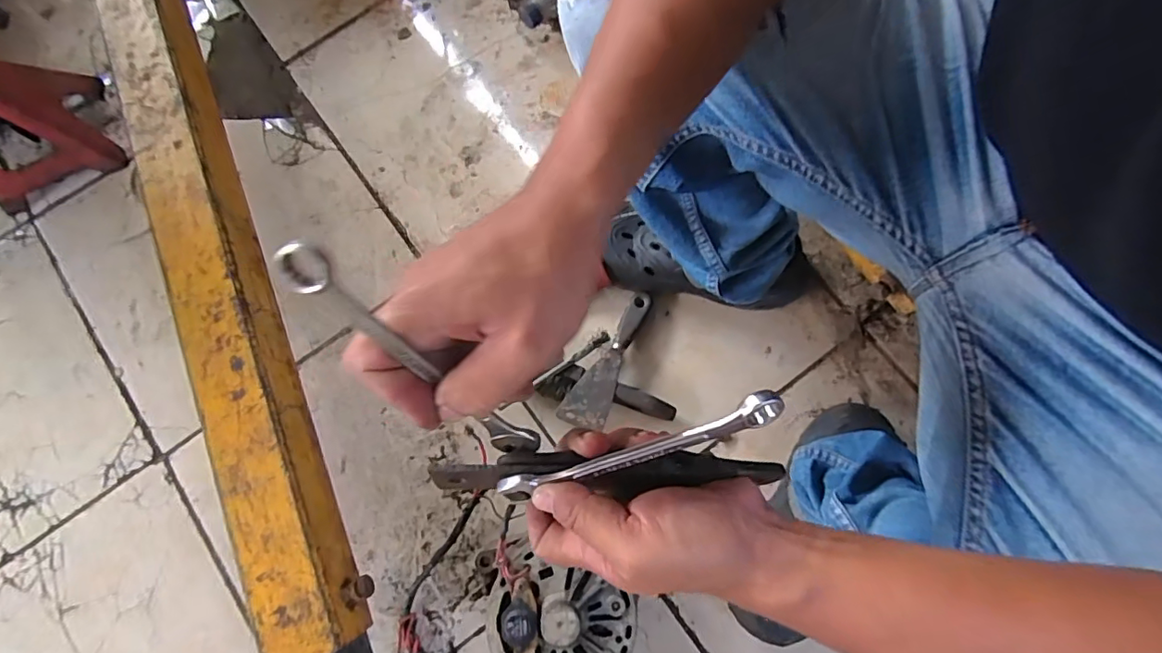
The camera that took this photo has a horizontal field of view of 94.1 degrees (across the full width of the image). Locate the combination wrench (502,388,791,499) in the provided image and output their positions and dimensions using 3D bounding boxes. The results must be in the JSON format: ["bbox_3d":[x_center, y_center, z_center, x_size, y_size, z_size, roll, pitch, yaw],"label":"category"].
[{"bbox_3d":[0.024,0.058,0.253,0.139,0.008,0.013,-22,76,17],"label":"combination wrench"}]

